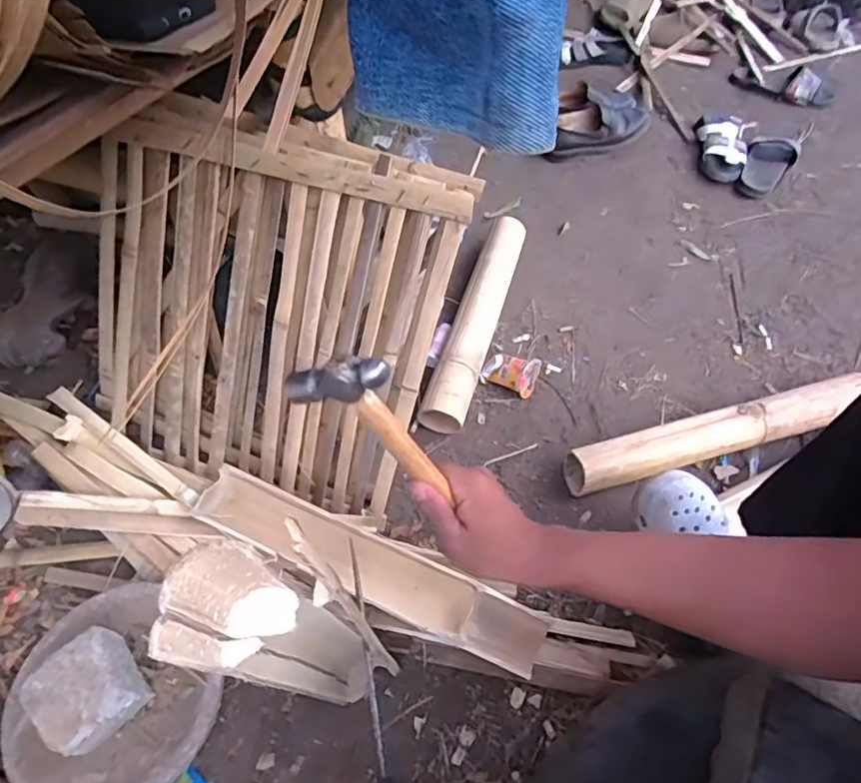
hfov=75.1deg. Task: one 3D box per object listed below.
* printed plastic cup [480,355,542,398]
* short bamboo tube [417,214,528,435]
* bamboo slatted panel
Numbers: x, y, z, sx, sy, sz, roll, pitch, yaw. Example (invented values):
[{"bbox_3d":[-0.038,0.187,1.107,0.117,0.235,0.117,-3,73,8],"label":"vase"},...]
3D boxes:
[{"bbox_3d":[0.141,-0.036,0.995,0.099,0.052,0.063,20,56,16],"label":"printed plastic cup"},{"bbox_3d":[0.091,-0.146,1.065,0.084,0.076,0.502,13,54,12],"label":"short bamboo tube"},{"bbox_3d":[-0.253,-0.096,0.804,0.516,0.499,0.046,19,23,8],"label":"bamboo slatted panel"}]

